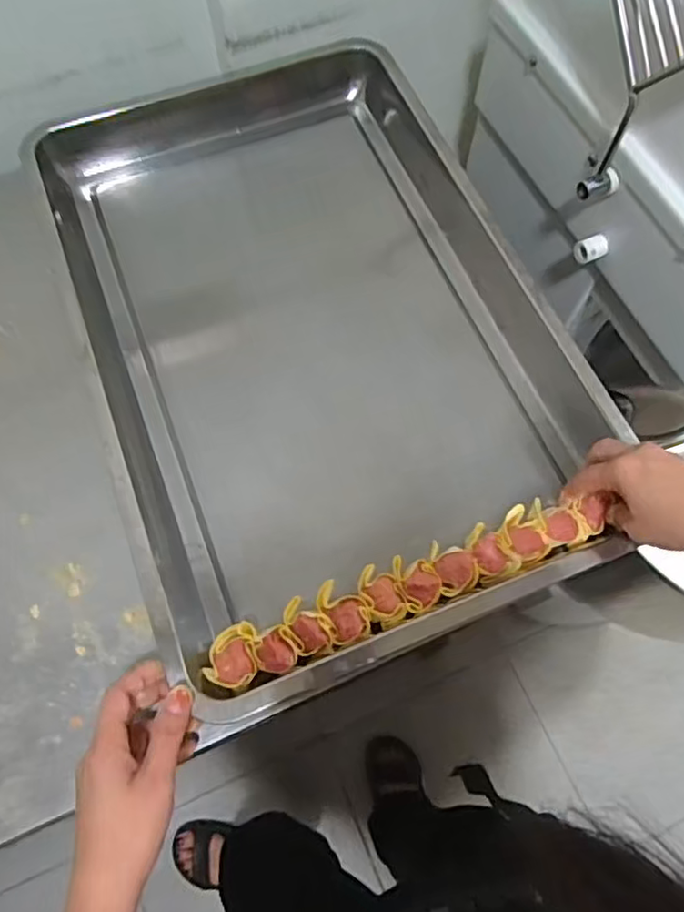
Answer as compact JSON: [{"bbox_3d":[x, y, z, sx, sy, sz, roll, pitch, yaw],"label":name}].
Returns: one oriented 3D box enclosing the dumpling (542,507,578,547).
[{"bbox_3d":[0.169,0.058,0.481,0.027,0.028,0.029,-14,69,-5],"label":"dumpling"}]

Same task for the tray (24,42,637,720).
[{"bbox_3d":[-0.034,-0.133,0.554,0.382,0.068,0.603,-20,70,-9],"label":"tray"}]

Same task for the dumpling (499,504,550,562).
[{"bbox_3d":[0.137,0.067,0.479,0.031,0.037,0.040,-30,71,-11],"label":"dumpling"}]

